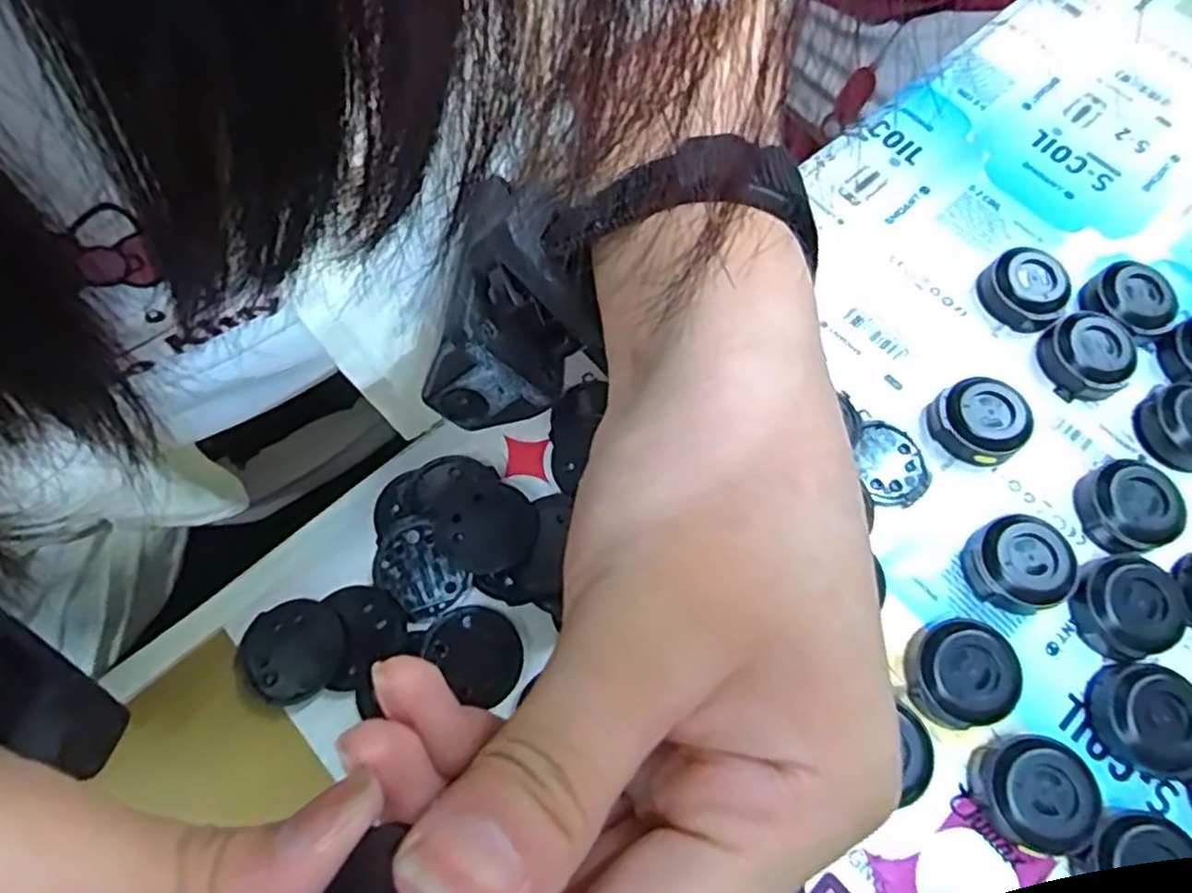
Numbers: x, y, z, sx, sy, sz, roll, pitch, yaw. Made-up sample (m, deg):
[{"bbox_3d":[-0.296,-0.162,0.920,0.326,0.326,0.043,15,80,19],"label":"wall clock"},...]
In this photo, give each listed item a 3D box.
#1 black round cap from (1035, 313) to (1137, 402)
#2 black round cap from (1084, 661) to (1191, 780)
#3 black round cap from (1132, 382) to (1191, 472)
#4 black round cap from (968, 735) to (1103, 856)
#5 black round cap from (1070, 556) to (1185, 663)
[{"bbox_3d":[0.176,-0.033,0.262,0.028,0.012,0.029,1,66,-3],"label":"black round cap"},{"bbox_3d":[0.161,0.079,0.212,0.026,0.015,0.029,1,66,-2],"label":"black round cap"},{"bbox_3d":[0.206,-0.007,0.252,0.029,0.012,0.028,1,66,-3],"label":"black round cap"},{"bbox_3d":[0.120,0.096,0.202,0.029,0.015,0.028,1,66,-3],"label":"black round cap"},{"bbox_3d":[0.162,0.049,0.223,0.027,0.015,0.027,-35,72,-17],"label":"black round cap"}]

